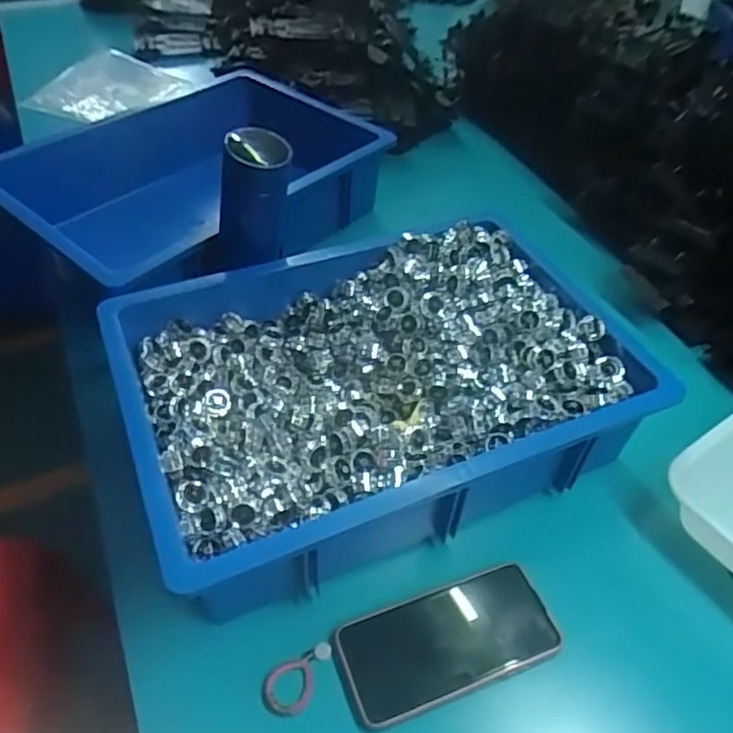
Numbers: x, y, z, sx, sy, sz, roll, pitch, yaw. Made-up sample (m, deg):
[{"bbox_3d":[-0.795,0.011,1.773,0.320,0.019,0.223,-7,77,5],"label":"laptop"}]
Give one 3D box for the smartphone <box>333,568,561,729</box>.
[{"bbox_3d":[0.065,0.213,0.494,0.168,0.015,0.077,-16,48,-15],"label":"smartphone"}]

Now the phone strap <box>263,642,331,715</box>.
[{"bbox_3d":[-0.049,0.235,0.474,0.059,0.005,0.034,-23,50,-22],"label":"phone strap"}]

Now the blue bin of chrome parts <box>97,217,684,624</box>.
[{"bbox_3d":[0.015,0.016,0.606,0.438,0.109,0.307,-18,48,-17],"label":"blue bin of chrome parts"}]

